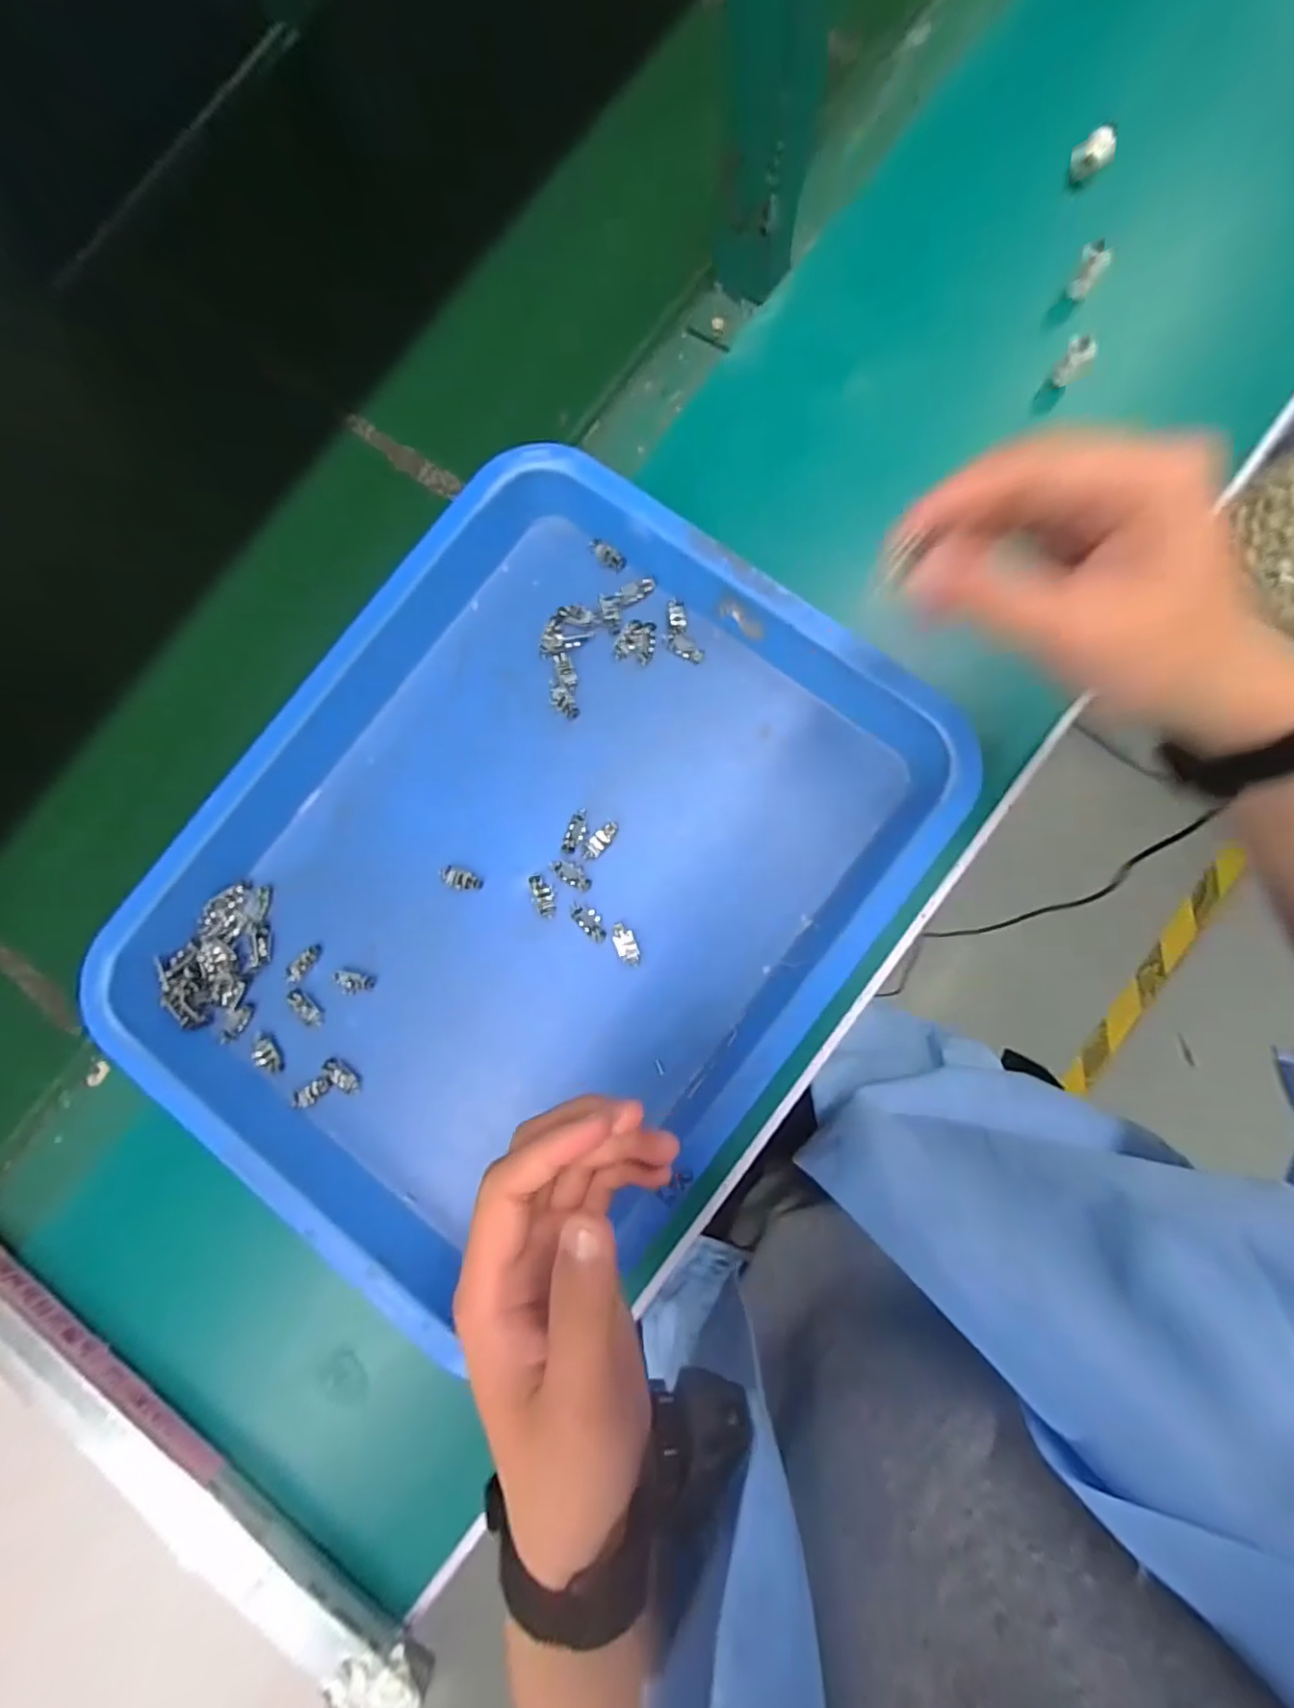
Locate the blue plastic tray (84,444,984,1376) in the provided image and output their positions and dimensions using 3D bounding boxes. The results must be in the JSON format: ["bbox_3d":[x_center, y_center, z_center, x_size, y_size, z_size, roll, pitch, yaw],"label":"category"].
[{"bbox_3d":[-0.072,0.018,0.359,0.352,0.047,0.442,36,86,7],"label":"blue plastic tray"}]

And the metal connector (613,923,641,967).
[{"bbox_3d":[-0.012,0.053,0.358,0.012,0.005,0.026,-25,82,0],"label":"metal connector"}]

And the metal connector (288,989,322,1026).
[{"bbox_3d":[-0.204,0.091,0.370,0.010,0.007,0.025,-44,82,-2],"label":"metal connector"}]

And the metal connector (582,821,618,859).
[{"bbox_3d":[-0.027,-0.008,0.364,0.010,0.004,0.026,39,87,8],"label":"metal connector"}]

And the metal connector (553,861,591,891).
[{"bbox_3d":[-0.044,0.013,0.363,0.024,0.004,0.011,38,87,8],"label":"metal connector"}]

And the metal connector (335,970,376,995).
[{"bbox_3d":[-0.174,0.077,0.369,0.023,0.007,0.012,13,84,5],"label":"metal connector"}]

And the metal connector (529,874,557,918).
[{"bbox_3d":[-0.060,0.024,0.363,0.011,0.006,0.026,-23,82,1],"label":"metal connector"}]

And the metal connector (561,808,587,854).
[{"bbox_3d":[-0.042,-0.013,0.367,0.011,0.004,0.028,19,84,6],"label":"metal connector"}]

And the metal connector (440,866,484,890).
[{"bbox_3d":[-0.111,0.015,0.369,0.026,0.004,0.011,19,84,6],"label":"metal connector"}]

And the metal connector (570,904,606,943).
[{"bbox_3d":[-0.033,0.039,0.360,0.012,0.004,0.027,-43,82,-2],"label":"metal connector"}]

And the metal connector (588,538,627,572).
[{"bbox_3d":[-0.025,-0.188,0.388,0.027,0.004,0.012,42,87,8],"label":"metal connector"}]

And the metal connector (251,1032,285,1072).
[{"bbox_3d":[-0.225,0.118,0.367,0.011,0.008,0.025,-30,82,0],"label":"metal connector"}]

